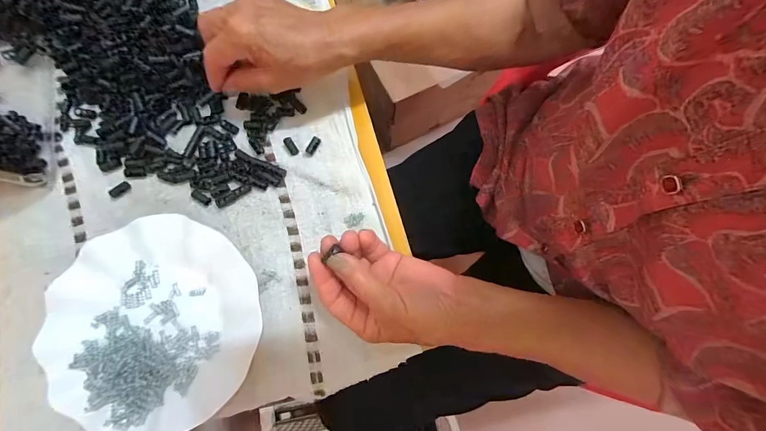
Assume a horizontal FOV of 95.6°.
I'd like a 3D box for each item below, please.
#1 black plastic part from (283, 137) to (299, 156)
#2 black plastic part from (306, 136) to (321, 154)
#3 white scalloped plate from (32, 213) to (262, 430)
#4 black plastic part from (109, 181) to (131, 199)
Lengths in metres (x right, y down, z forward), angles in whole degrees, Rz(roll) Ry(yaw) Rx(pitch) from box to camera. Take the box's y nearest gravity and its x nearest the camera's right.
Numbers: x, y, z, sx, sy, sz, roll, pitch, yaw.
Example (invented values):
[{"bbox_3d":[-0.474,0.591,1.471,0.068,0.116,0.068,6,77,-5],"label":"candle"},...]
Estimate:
[{"bbox_3d":[-0.095,-0.072,0.359,0.009,0.004,0.021,-32,81,-7],"label":"black plastic part"},{"bbox_3d":[-0.072,-0.073,0.358,0.009,0.005,0.019,33,80,5],"label":"black plastic part"},{"bbox_3d":[-0.202,0.094,0.313,0.179,0.023,0.178,0,78,-2],"label":"white scalloped plate"},{"bbox_3d":[-0.262,-0.026,0.344,0.021,0.004,0.010,-35,82,-8],"label":"black plastic part"}]

